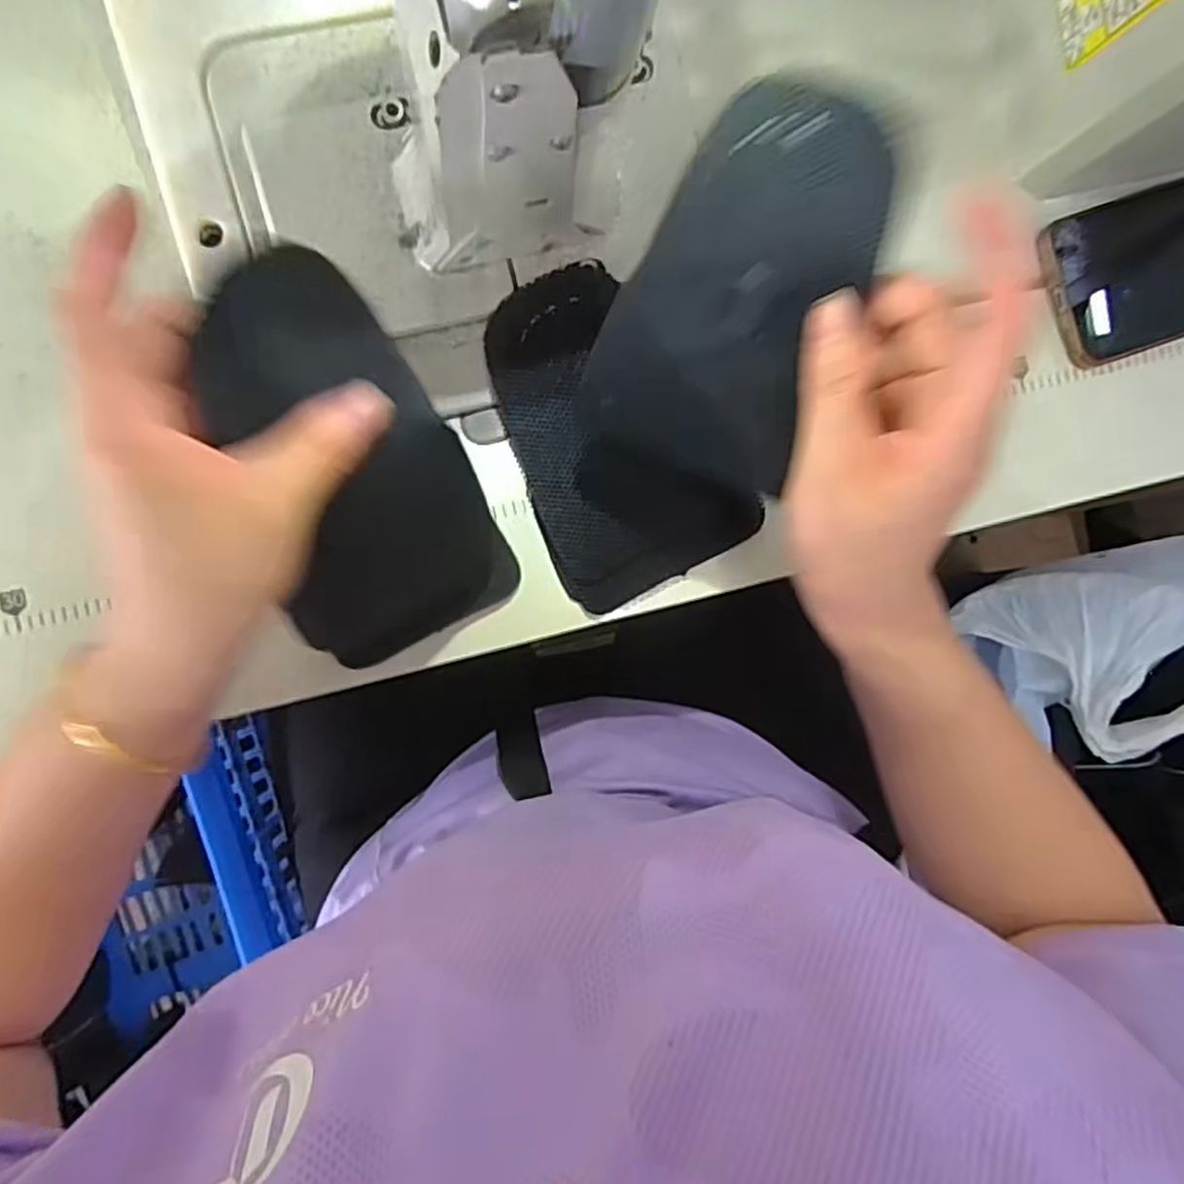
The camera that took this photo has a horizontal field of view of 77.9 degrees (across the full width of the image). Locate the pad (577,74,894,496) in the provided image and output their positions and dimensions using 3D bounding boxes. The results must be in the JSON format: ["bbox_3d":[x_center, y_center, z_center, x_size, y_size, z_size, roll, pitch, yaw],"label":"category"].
[{"bbox_3d":[0.048,-0.107,0.266,0.085,0.005,0.132,26,121,17],"label":"pad"}]

